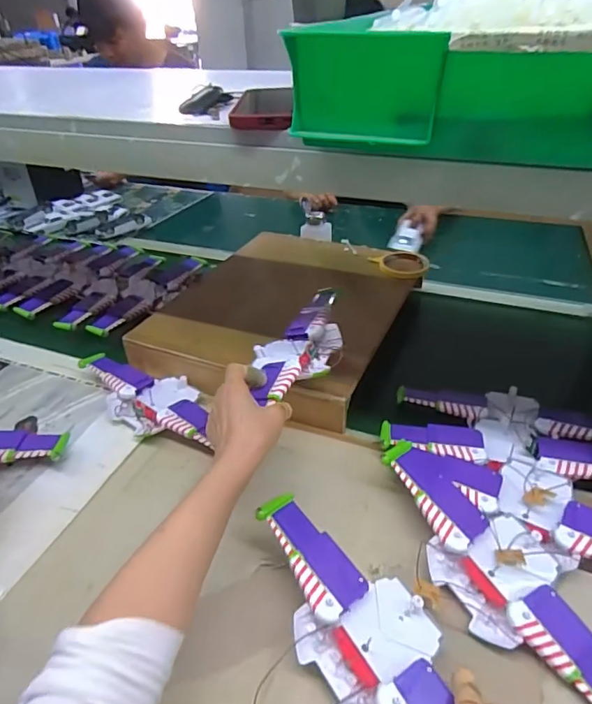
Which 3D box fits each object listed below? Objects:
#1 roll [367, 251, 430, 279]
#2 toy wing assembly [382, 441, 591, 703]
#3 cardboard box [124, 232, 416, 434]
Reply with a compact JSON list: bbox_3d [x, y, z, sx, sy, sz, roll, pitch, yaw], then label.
[{"bbox_3d":[0.191,-0.158,0.882,0.091,0.014,0.091,-2,35,1],"label":"roll"},{"bbox_3d":[0.186,0.202,0.454,0.112,0.048,0.293,-21,39,-24],"label":"toy wing assembly"},{"bbox_3d":[-0.009,-0.073,0.816,0.350,0.079,0.427,14,39,22],"label":"cardboard box"}]

